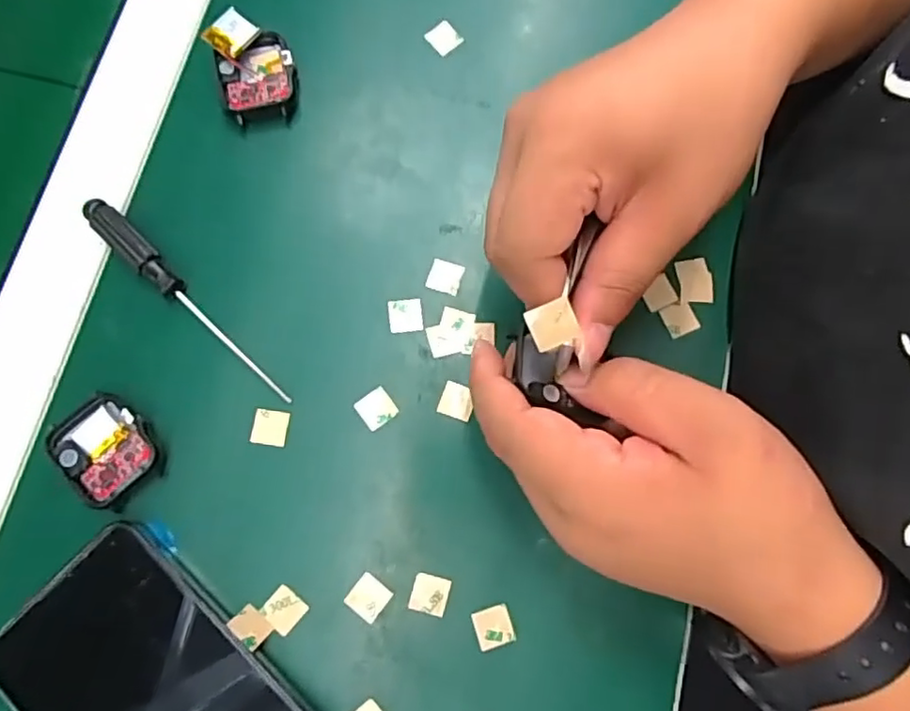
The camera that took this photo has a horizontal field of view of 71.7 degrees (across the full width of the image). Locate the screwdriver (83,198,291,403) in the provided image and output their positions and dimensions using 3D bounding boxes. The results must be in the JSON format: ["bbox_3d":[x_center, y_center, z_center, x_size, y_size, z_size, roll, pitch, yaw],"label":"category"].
[{"bbox_3d":[-0.124,-0.026,0.291,0.131,0.012,0.014,42,80,8],"label":"screwdriver"}]

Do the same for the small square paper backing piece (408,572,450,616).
[{"bbox_3d":[-0.011,0.102,0.269,0.016,0.004,0.015,14,77,2],"label":"small square paper backing piece"}]

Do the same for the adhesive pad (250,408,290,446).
[{"bbox_3d":[-0.083,0.032,0.283,0.015,0.004,0.016,9,77,1],"label":"adhesive pad"}]

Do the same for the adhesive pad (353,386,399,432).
[{"bbox_3d":[-0.036,0.024,0.286,0.015,0.004,0.016,-38,81,-9],"label":"adhesive pad"}]

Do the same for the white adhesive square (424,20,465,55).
[{"bbox_3d":[-0.006,-0.168,0.332,0.015,0.004,0.016,-41,81,-10],"label":"white adhesive square"}]

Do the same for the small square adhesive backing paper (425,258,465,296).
[{"bbox_3d":[-0.005,-0.038,0.301,0.016,0.004,0.016,17,77,2],"label":"small square adhesive backing paper"}]

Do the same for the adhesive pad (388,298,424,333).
[{"bbox_3d":[-0.023,-0.019,0.296,0.016,0.004,0.016,-5,77,-3],"label":"adhesive pad"}]

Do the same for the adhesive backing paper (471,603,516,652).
[{"bbox_3d":[0.016,0.115,0.266,0.016,0.004,0.016,-16,78,-5],"label":"adhesive backing paper"}]

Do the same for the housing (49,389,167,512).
[{"bbox_3d":[-0.152,0.040,0.274,0.037,0.008,0.047,-42,81,-10],"label":"housing"}]

